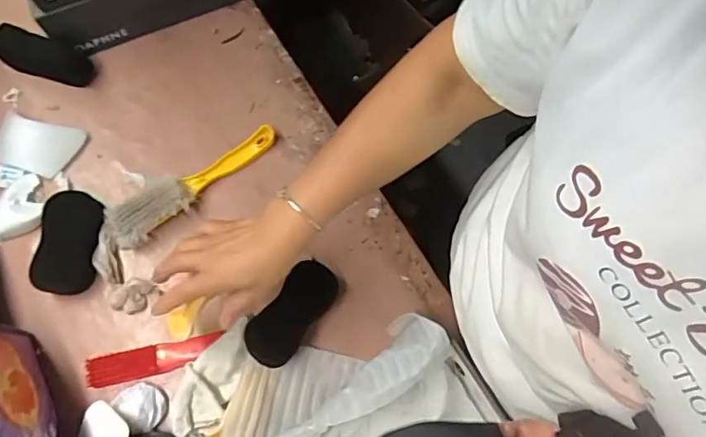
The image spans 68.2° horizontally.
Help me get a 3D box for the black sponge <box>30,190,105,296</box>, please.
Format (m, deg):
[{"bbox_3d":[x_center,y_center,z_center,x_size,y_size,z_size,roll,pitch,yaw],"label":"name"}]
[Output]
[{"bbox_3d":[-0.344,0.029,0.637,0.063,0.036,0.122,0,72,-2],"label":"black sponge"}]

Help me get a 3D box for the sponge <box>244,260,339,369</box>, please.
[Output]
[{"bbox_3d":[-0.072,0.113,0.622,0.058,0.027,0.132,36,74,10],"label":"sponge"}]

